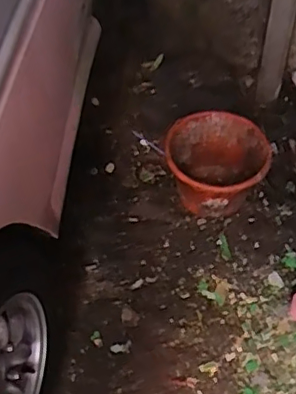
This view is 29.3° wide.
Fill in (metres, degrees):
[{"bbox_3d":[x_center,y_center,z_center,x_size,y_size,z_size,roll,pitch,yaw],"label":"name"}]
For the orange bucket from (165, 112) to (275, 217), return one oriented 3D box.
[{"bbox_3d":[0.191,-0.078,1.581,0.267,0.209,0.252,-1,55,2],"label":"orange bucket"}]

